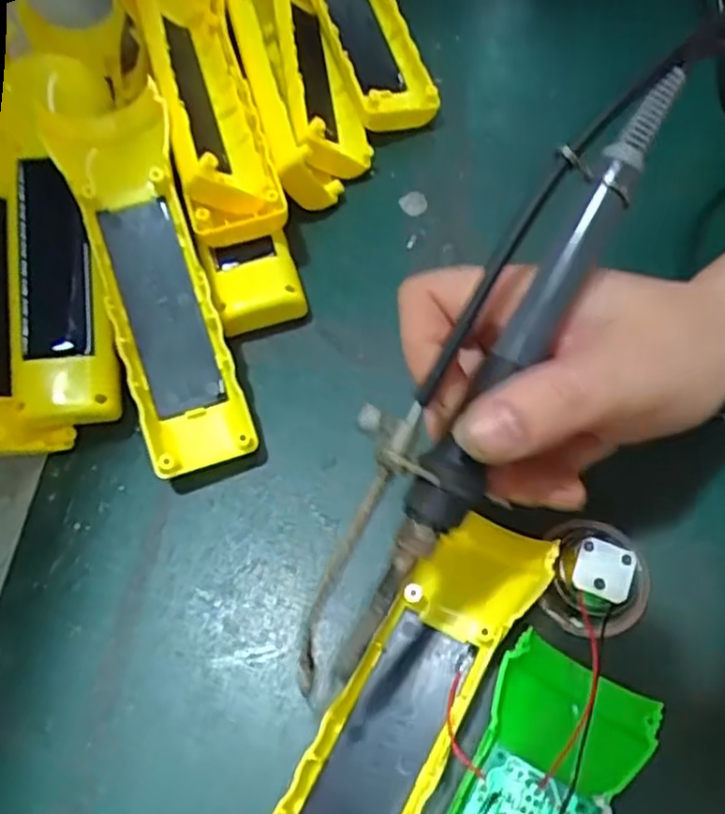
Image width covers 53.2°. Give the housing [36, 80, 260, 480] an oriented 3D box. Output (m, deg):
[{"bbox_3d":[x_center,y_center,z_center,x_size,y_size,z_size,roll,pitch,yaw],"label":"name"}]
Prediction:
[{"bbox_3d":[-0.089,-0.056,0.307,0.047,0.021,0.166,-18,84,-6],"label":"housing"}]

